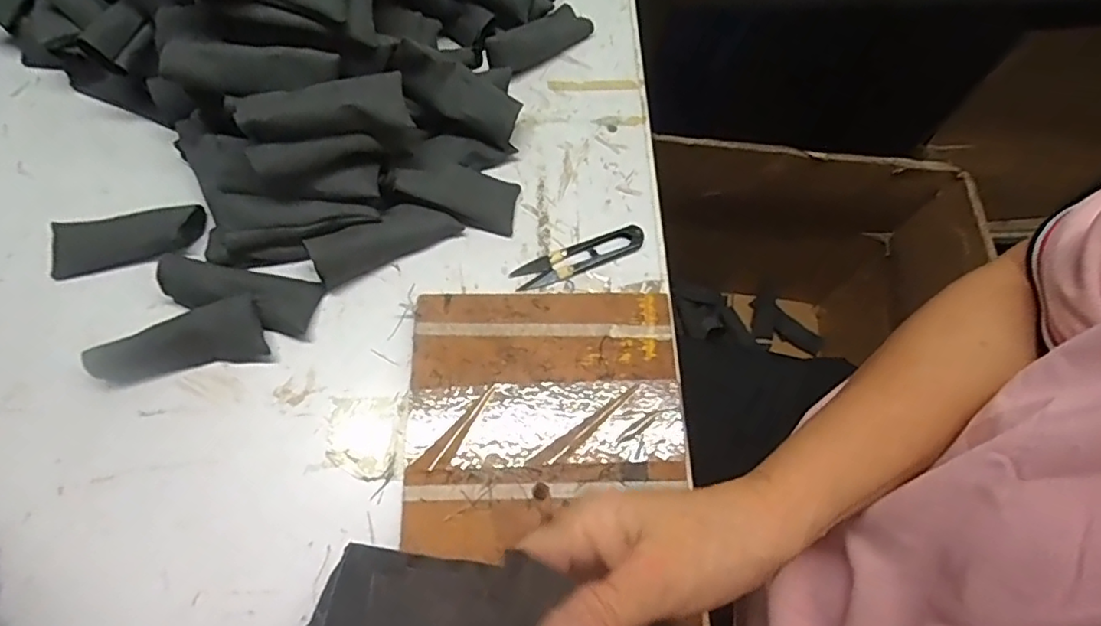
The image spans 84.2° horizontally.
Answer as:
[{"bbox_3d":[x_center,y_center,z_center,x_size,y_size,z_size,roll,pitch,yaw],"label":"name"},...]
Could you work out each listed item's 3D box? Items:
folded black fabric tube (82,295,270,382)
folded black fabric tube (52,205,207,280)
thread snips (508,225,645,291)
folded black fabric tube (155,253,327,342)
[{"bbox_3d":[-0.245,0.020,0.402,0.104,0.031,0.039,-15,70,-8],"label":"folded black fabric tube"},{"bbox_3d":[-0.304,-0.054,0.436,0.105,0.019,0.036,-8,70,-5],"label":"folded black fabric tube"},{"bbox_3d":[0.022,-0.041,0.449,0.101,0.005,0.023,-19,71,-9],"label":"thread snips"},{"bbox_3d":[-0.215,-0.014,0.419,0.103,0.024,0.038,11,69,2],"label":"folded black fabric tube"}]

